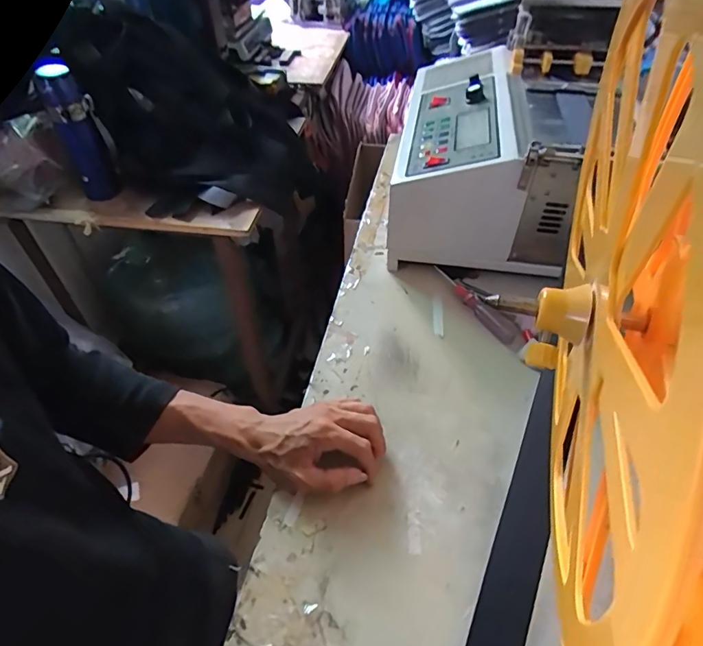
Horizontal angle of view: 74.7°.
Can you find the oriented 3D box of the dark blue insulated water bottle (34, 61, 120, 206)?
[{"bbox_3d":[-0.517,-0.352,0.874,0.069,0.245,0.080,-32,54,-25],"label":"dark blue insulated water bottle"}]

